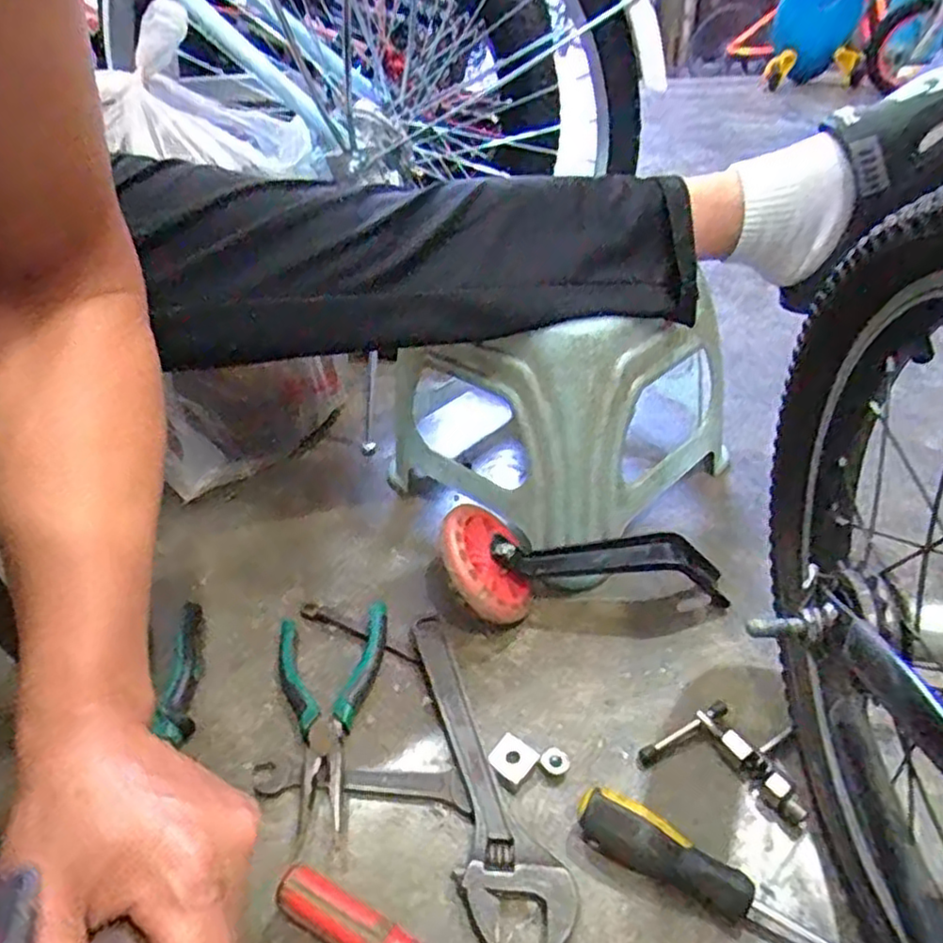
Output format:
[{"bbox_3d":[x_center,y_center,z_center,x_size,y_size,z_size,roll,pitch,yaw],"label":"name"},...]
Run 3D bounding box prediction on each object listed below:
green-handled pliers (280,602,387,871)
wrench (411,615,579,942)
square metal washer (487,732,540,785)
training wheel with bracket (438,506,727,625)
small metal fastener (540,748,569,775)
[{"bbox_3d":[-0.103,0.177,0.493,0.085,0.021,0.189,-7,36,-3],"label":"green-handled pliers"},{"bbox_3d":[-0.001,0.196,0.468,0.059,0.022,0.237,-14,37,-12],"label":"wrench"},{"bbox_3d":[0.027,0.196,0.468,0.028,0.004,0.026,33,59,32],"label":"square metal washer"},{"bbox_3d":[0.091,0.071,0.582,0.231,0.089,0.095,-9,36,-5],"label":"training wheel with bracket"},{"bbox_3d":[0.057,0.198,0.464,0.019,0.012,0.018,-4,36,3],"label":"small metal fastener"}]

